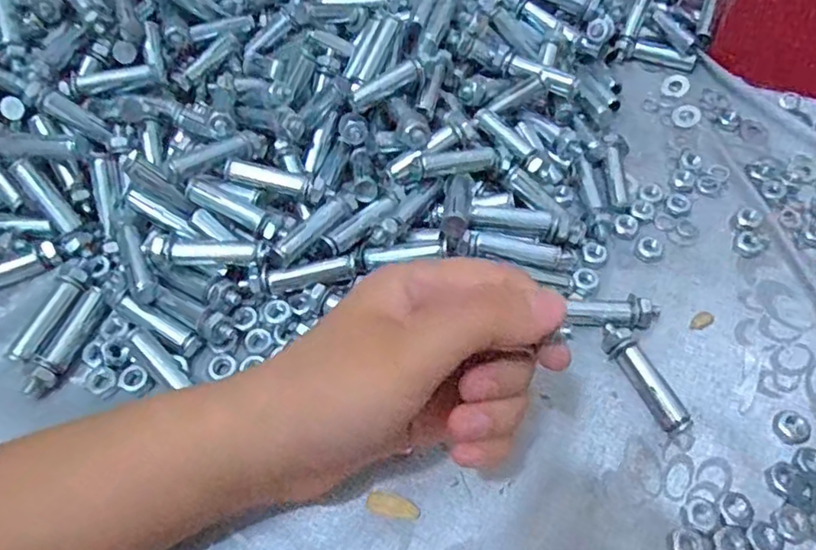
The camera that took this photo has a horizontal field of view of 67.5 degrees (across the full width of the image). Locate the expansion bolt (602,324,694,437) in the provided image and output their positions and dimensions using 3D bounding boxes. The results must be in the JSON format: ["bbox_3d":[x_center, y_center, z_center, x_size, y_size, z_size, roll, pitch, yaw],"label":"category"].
[{"bbox_3d":[0.107,0.046,0.275,0.012,0.012,0.054,-27,62,-17],"label":"expansion bolt"}]

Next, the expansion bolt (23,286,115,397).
[{"bbox_3d":[-0.155,0.028,0.278,0.013,0.008,0.056,16,59,9],"label":"expansion bolt"}]

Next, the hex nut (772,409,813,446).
[{"bbox_3d":[0.168,0.066,0.266,0.016,0.005,0.014,-22,61,-15],"label":"hex nut"}]

